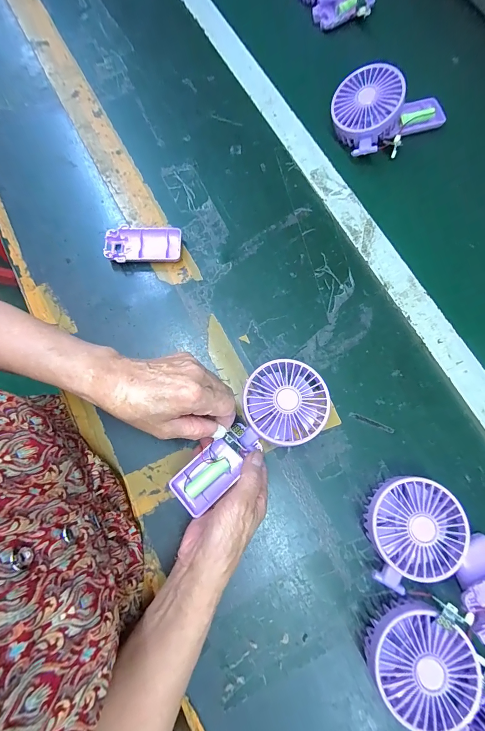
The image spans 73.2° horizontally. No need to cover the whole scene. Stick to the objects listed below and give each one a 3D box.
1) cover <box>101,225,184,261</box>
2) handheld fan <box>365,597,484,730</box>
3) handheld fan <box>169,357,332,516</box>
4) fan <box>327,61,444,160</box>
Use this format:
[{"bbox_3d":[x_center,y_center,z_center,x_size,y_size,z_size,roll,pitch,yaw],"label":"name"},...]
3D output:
[{"bbox_3d":[-0.124,-0.152,0.411,0.092,0.018,0.051,-2,75,1],"label":"cover"},{"bbox_3d":[0.154,0.257,0.286,0.089,0.044,0.080,36,79,10],"label":"handheld fan"},{"bbox_3d":[0.008,0.069,0.329,0.180,0.033,0.079,-42,78,-3],"label":"handheld fan"},{"bbox_3d":[0.196,-0.338,0.427,0.150,0.058,0.094,-11,75,-2],"label":"fan"}]

